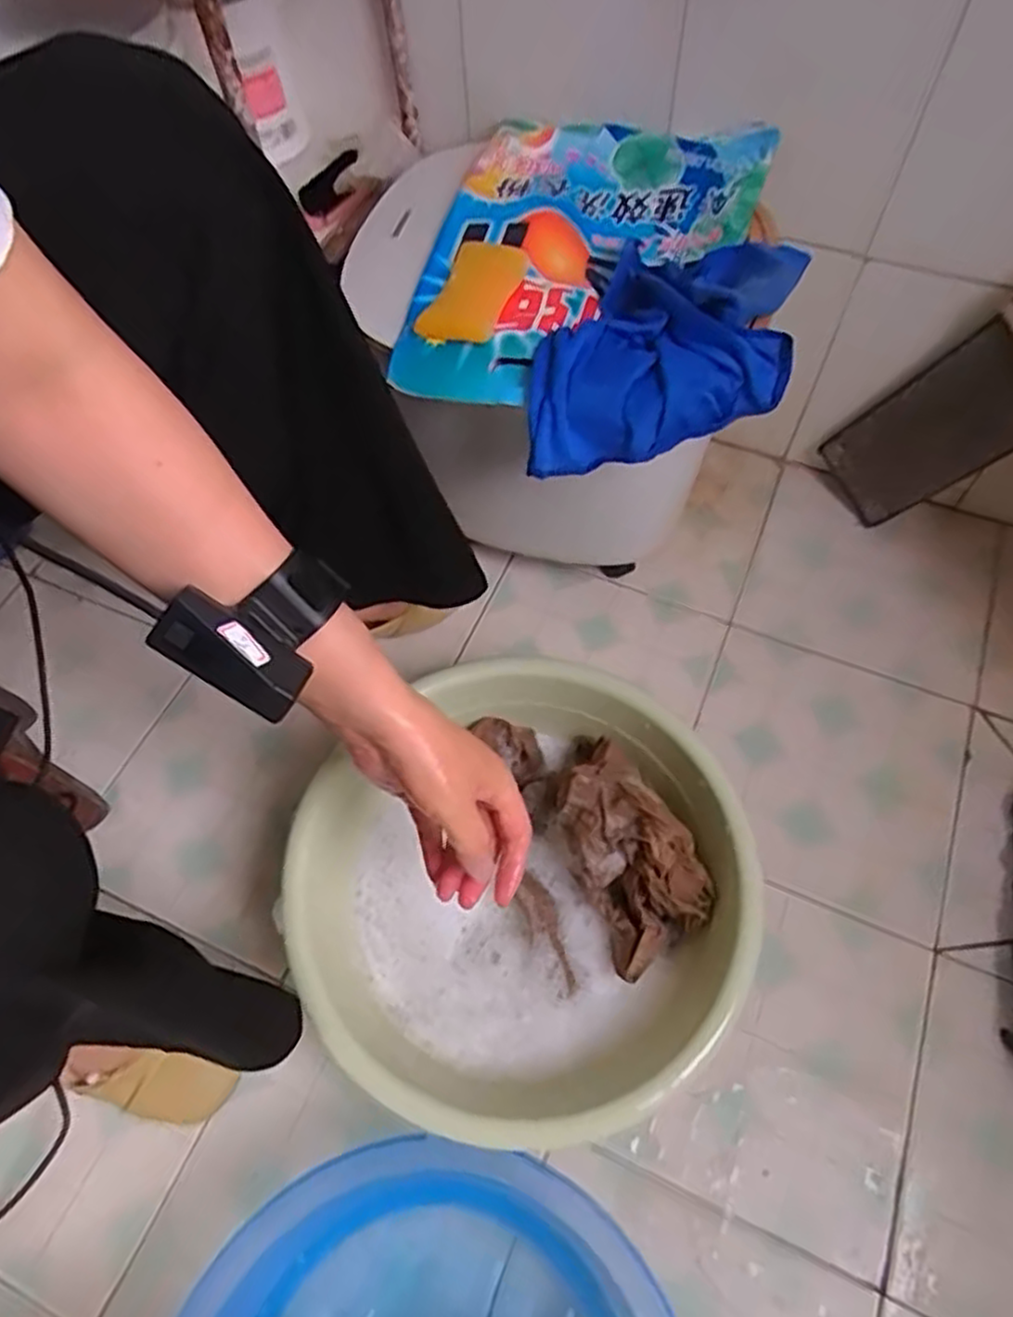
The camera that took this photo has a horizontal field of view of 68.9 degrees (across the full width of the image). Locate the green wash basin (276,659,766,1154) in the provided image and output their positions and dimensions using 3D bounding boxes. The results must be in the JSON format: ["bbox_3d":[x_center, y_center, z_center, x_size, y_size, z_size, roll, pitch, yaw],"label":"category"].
[{"bbox_3d":[0.013,0.190,0.599,0.334,0.142,0.314,-1,61,2],"label":"green wash basin"}]

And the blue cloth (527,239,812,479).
[{"bbox_3d":[0.125,-0.230,0.555,0.160,0.065,0.248,24,64,14],"label":"blue cloth"}]

